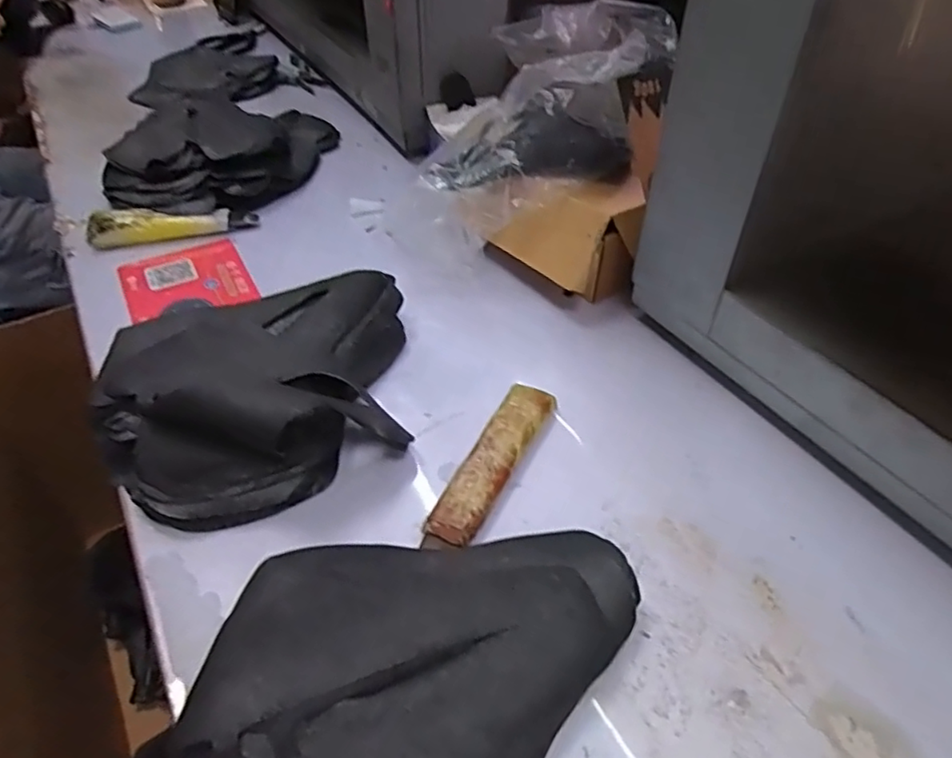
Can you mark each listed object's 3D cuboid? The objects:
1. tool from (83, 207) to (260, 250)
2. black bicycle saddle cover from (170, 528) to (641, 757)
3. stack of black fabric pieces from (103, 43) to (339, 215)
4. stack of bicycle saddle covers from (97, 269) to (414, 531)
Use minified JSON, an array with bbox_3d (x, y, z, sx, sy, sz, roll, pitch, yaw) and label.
[{"bbox_3d":[-0.332,-0.173,0.694,0.166,0.037,0.026,-14,46,-13],"label":"tool"},{"bbox_3d":[-0.029,0.179,0.341,0.243,0.042,0.207,-1,45,-1],"label":"black bicycle saddle cover"},{"bbox_3d":[-0.359,-0.405,0.909,0.272,0.068,0.593,-11,46,-10],"label":"stack of black fabric pieces"},{"bbox_3d":[-0.165,-0.003,0.492,0.236,0.085,0.202,-12,46,-12],"label":"stack of bicycle saddle covers"}]

